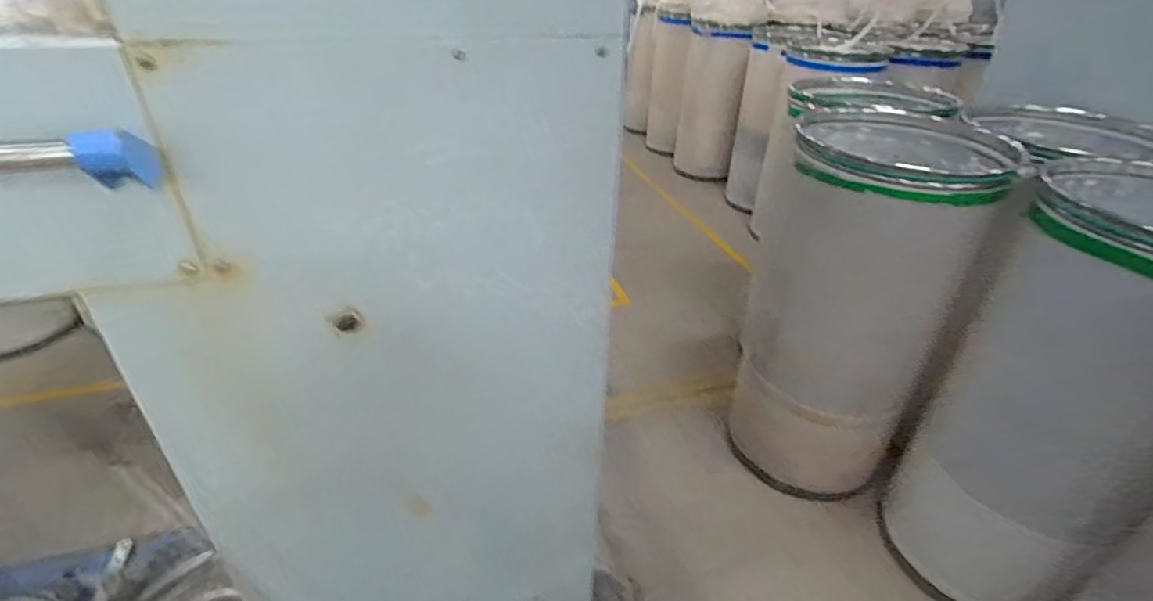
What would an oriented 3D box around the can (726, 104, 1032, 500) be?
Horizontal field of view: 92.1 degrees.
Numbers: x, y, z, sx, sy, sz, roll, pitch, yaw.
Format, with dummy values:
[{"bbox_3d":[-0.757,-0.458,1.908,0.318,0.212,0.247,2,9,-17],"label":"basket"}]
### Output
[{"bbox_3d":[0.856,0.025,1.730,0.555,1.067,0.572,18,36,25],"label":"can"}]

